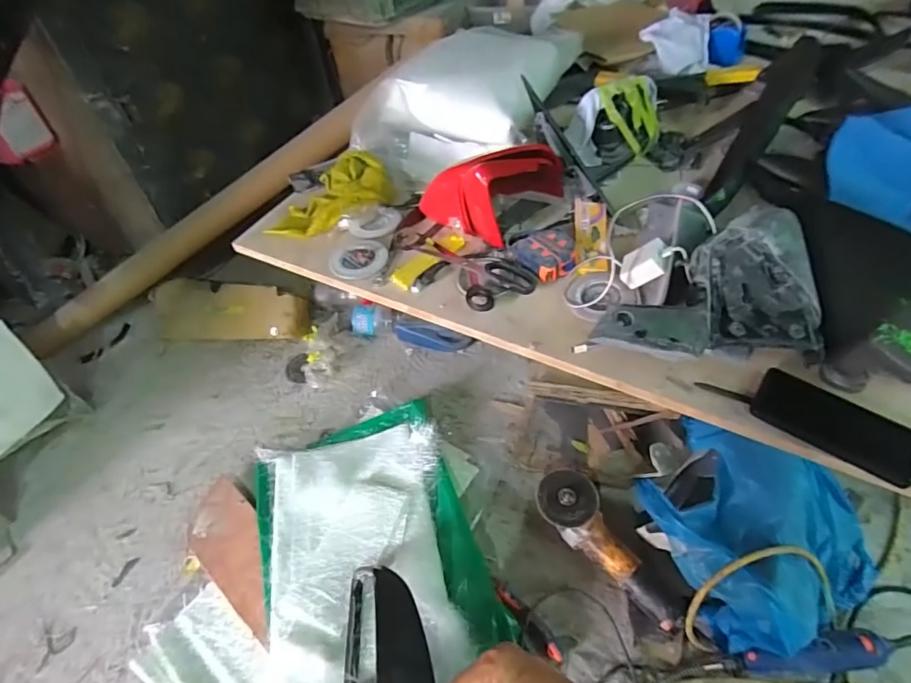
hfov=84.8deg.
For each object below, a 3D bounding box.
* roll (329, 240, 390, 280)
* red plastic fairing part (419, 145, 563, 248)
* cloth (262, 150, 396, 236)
[{"bbox_3d":[-0.164,-0.142,0.853,0.095,0.013,0.093,-2,48,3],"label":"roll"},{"bbox_3d":[0.065,-0.295,0.865,0.177,0.137,0.220,29,56,27],"label":"red plastic fairing part"},{"bbox_3d":[-0.238,-0.275,0.934,0.239,0.063,0.140,-18,49,-11],"label":"cloth"}]

